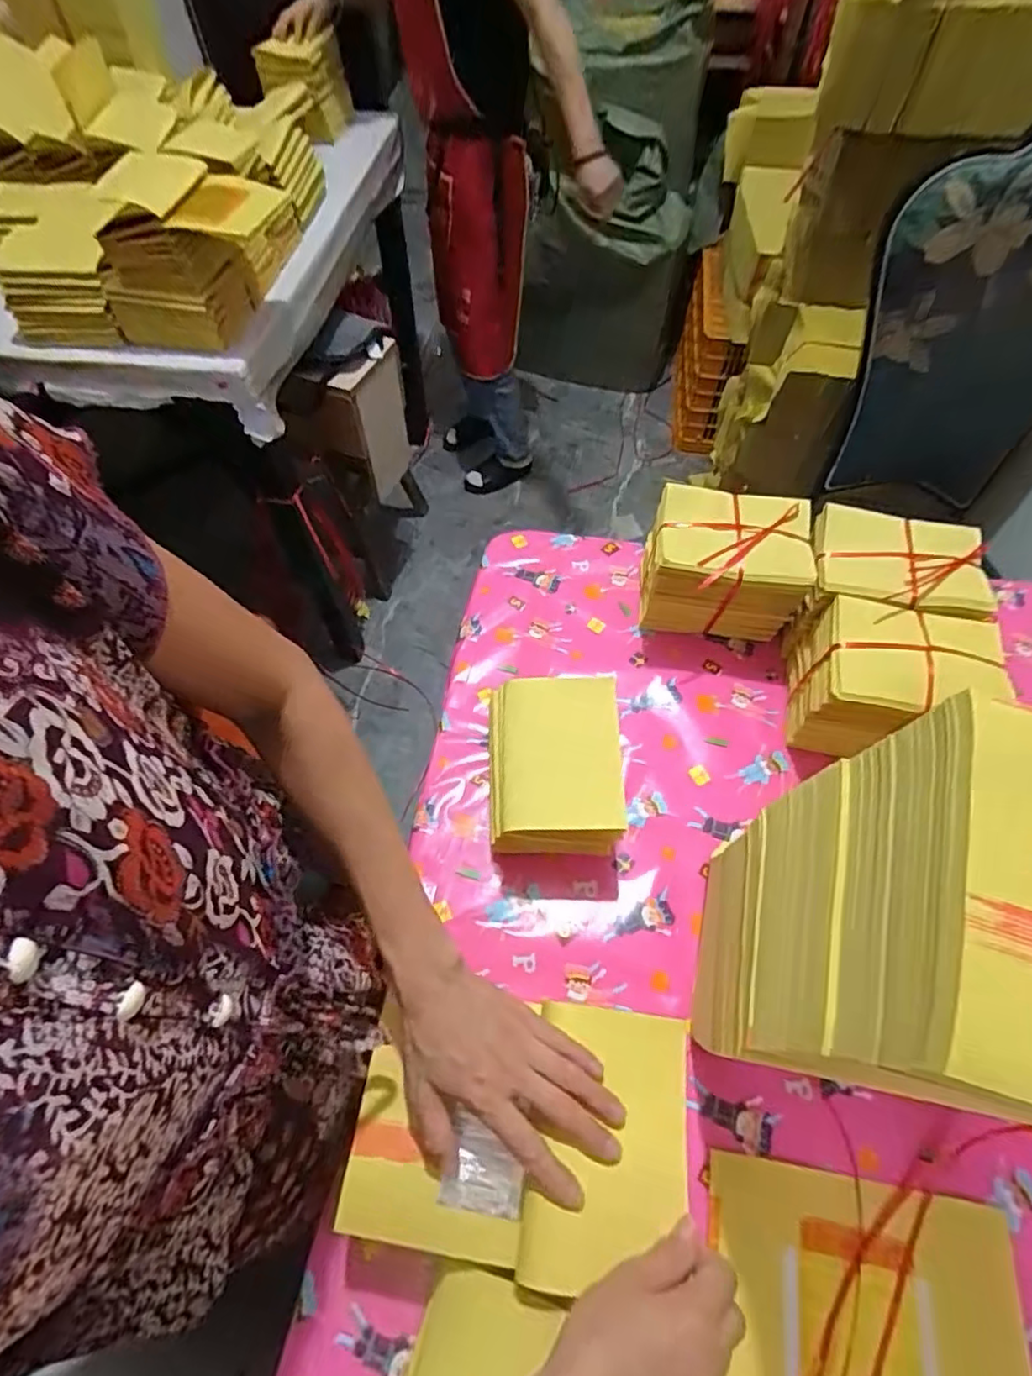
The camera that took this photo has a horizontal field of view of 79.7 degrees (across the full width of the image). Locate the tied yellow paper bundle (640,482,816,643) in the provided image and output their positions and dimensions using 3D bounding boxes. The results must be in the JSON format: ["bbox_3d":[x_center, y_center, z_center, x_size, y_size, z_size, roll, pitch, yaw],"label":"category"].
[{"bbox_3d":[0.239,-0.140,0.729,0.165,0.144,0.121,7,62,5],"label":"tied yellow paper bundle"}]

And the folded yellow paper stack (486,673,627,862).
[{"bbox_3d":[0.039,0.085,0.650,0.127,0.102,0.166,0,62,1],"label":"folded yellow paper stack"}]

